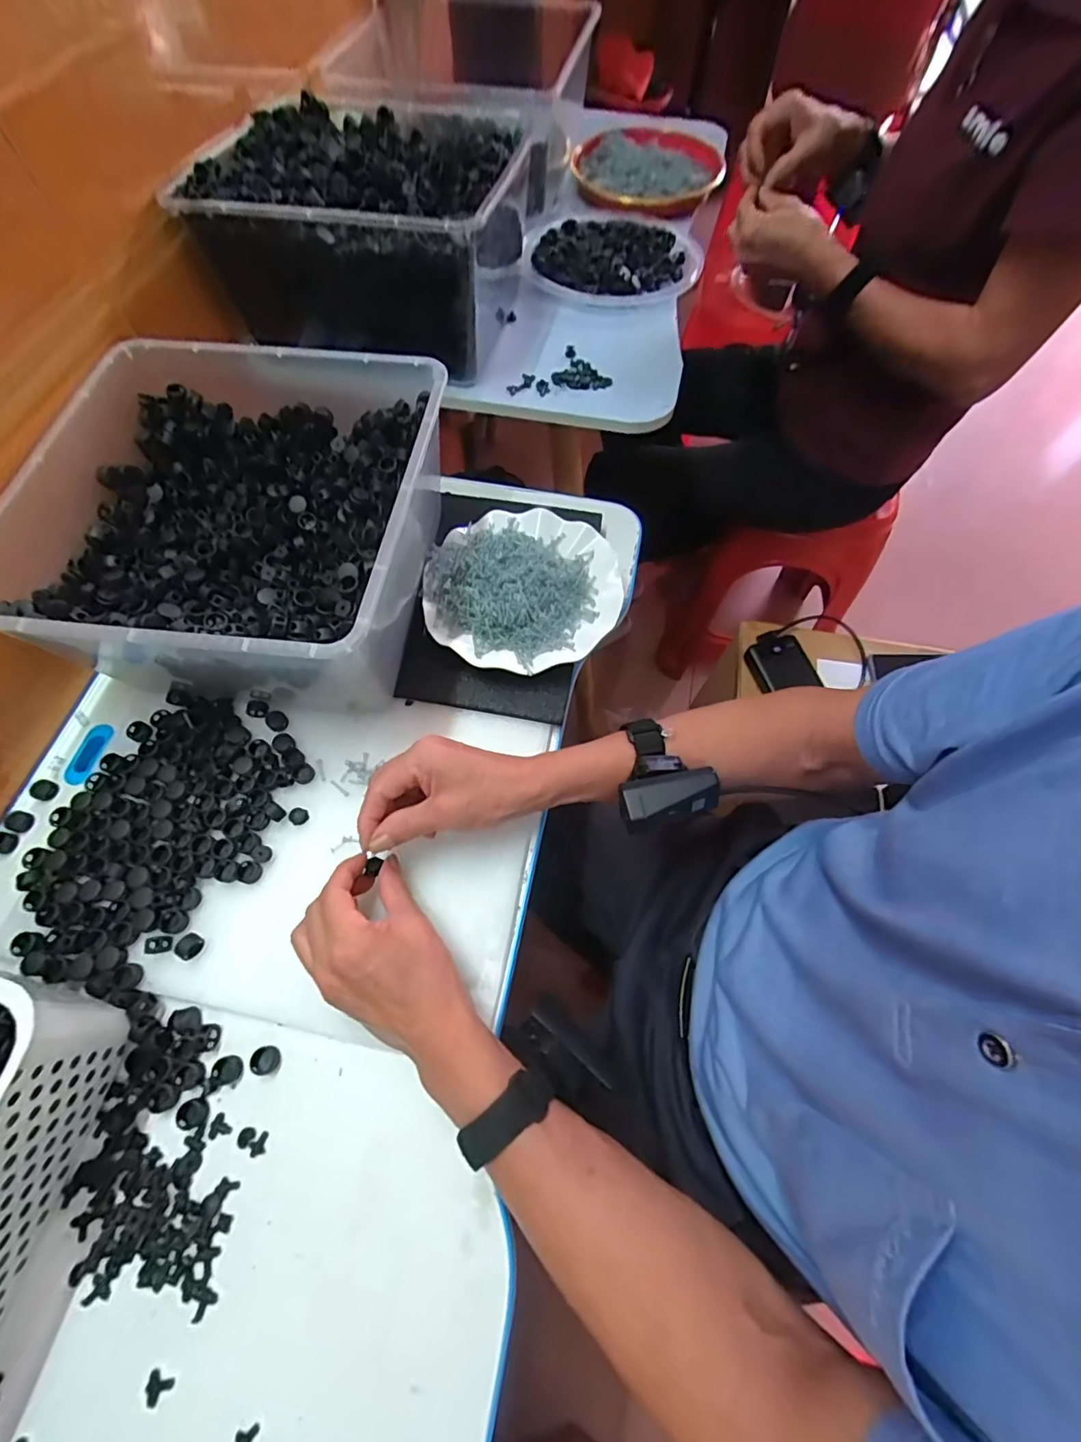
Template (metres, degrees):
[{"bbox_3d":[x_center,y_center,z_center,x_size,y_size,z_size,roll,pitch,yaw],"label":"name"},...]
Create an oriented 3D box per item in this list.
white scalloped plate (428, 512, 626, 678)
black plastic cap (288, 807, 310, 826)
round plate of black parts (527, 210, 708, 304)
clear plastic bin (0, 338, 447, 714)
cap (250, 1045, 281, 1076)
[{"bbox_3d":[-0.016,-0.128,0.505,0.177,0.022,0.175,0,65,0],"label":"white scalloped plate"},{"bbox_3d":[-0.196,0.077,0.433,0.014,0.007,0.014,0,65,0],"label":"black plastic cap"},{"bbox_3d":[0.097,-0.615,0.705,0.220,0.025,0.245,22,67,10],"label":"round plate of black parts"},{"bbox_3d":[-0.243,-0.160,0.457,0.294,0.130,0.294,5,65,2],"label":"clear plastic bin"},{"bbox_3d":[-0.191,0.236,0.371,0.019,0.004,0.018,0,65,0],"label":"cap"}]

